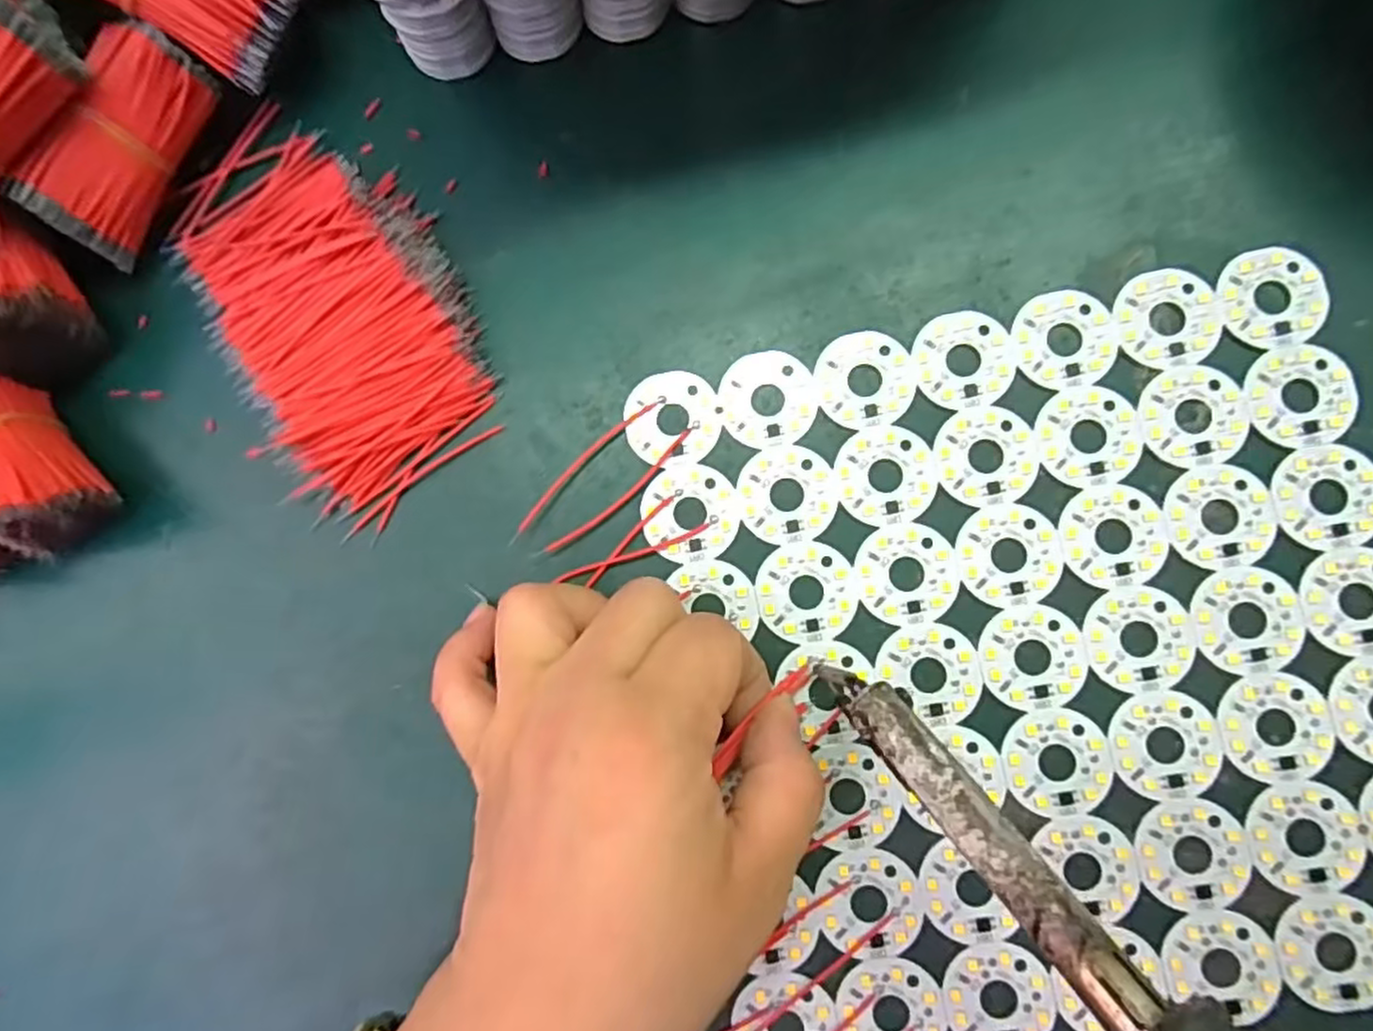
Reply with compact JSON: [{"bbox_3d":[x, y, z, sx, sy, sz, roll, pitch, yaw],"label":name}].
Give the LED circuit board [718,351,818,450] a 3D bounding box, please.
[{"bbox_3d":[0.026,-0.037,0.229,0.030,0.004,0.030,-1,84,5],"label":"LED circuit board"}]

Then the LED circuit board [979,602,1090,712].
[{"bbox_3d":[0.103,0.042,0.215,0.030,0.004,0.031,-3,84,5],"label":"LED circuit board"}]

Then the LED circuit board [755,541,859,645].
[{"bbox_3d":[0.037,0.023,0.223,0.030,0.004,0.030,-2,84,5],"label":"LED circuit board"}]

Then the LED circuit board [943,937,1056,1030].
[{"bbox_3d":[0.089,0.138,0.207,0.029,0.004,0.031,1,85,6],"label":"LED circuit board"}]

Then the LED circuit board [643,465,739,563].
[{"bbox_3d":[0.001,-0.001,0.229,0.030,0.004,0.030,-1,84,5],"label":"LED circuit board"}]

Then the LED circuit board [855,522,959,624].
[{"bbox_3d":[0.067,0.018,0.220,0.030,0.004,0.030,-3,84,5],"label":"LED circuit board"}]

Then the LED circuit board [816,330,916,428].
[{"bbox_3d":[0.056,-0.043,0.227,0.030,0.004,0.030,-1,84,5],"label":"LED circuit board"}]

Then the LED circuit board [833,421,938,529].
[{"bbox_3d":[0.062,-0.012,0.224,0.030,0.004,0.030,39,89,8],"label":"LED circuit board"}]

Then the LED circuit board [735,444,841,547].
[{"bbox_3d":[0.031,-0.007,0.226,0.031,0.004,0.031,-2,84,5],"label":"LED circuit board"}]

